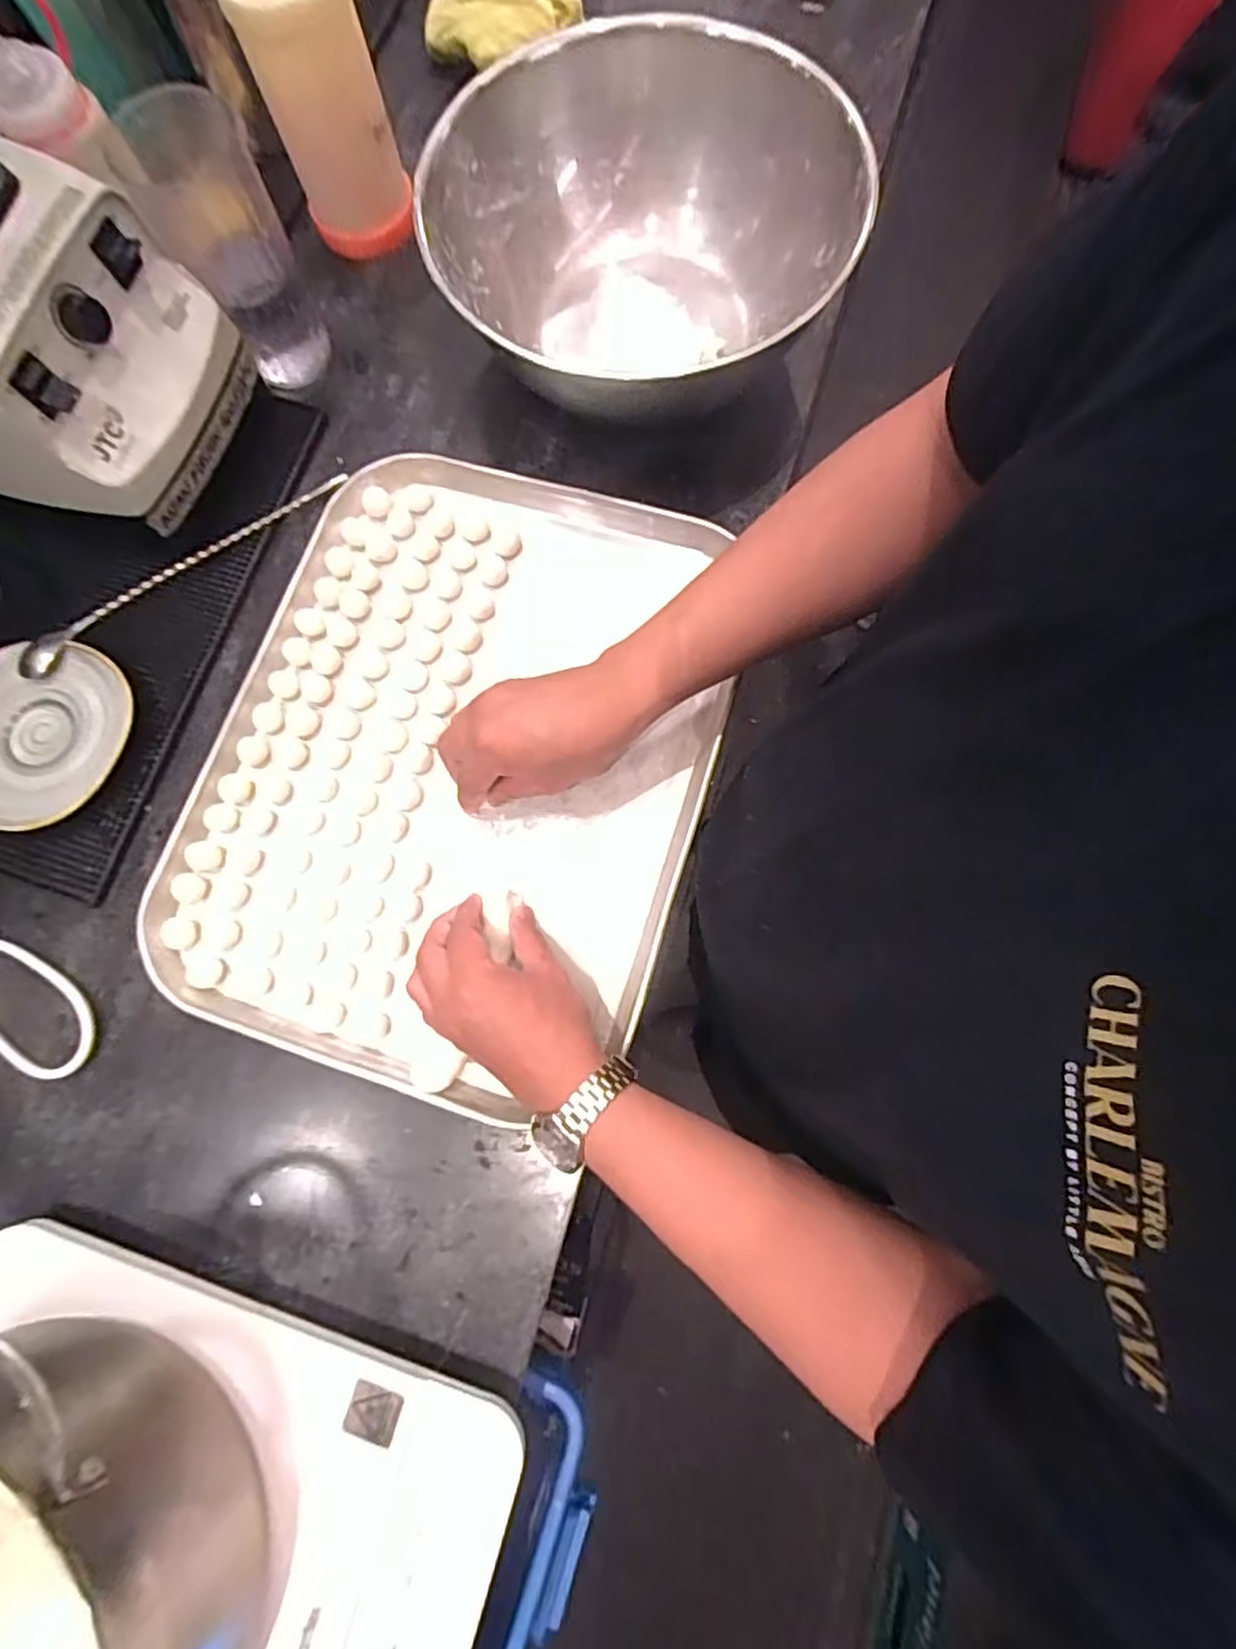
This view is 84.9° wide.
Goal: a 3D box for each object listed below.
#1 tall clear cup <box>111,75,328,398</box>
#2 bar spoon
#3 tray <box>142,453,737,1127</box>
[{"bbox_3d":[-0.293,-0.437,0.520,0.081,0.167,0.088,-1,77,2],"label":"tall clear cup"},{"bbox_3d":[-0.345,-0.207,0.541,0.289,0.029,0.018,-39,81,-7],"label":"bar spoon"},{"bbox_3d":[-0.120,-0.052,0.511,0.357,0.031,0.456,16,79,4],"label":"tray"}]

